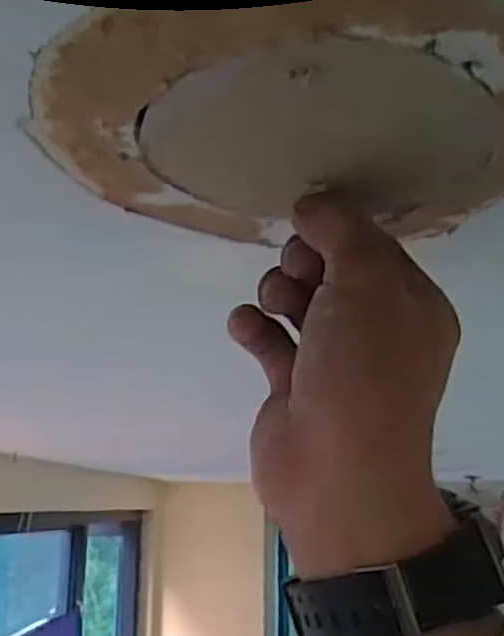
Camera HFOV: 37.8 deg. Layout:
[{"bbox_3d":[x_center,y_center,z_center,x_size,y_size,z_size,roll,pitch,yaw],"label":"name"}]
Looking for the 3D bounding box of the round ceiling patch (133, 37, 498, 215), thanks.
[{"bbox_3d":[0.022,-0.055,0.249,0.112,0.013,0.116,0,-15,0],"label":"round ceiling patch"}]

